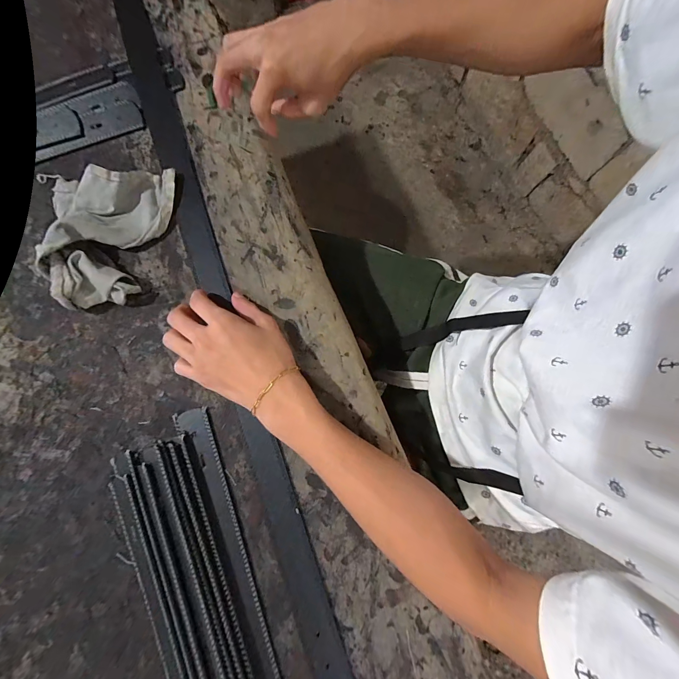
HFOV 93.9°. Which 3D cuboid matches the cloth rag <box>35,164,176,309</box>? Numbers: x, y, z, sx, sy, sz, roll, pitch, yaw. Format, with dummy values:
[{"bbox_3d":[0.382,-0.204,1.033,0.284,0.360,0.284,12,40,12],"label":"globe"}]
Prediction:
[{"bbox_3d":[-0.245,-0.114,0.334,0.134,0.047,0.154,-8,80,-2],"label":"cloth rag"}]

